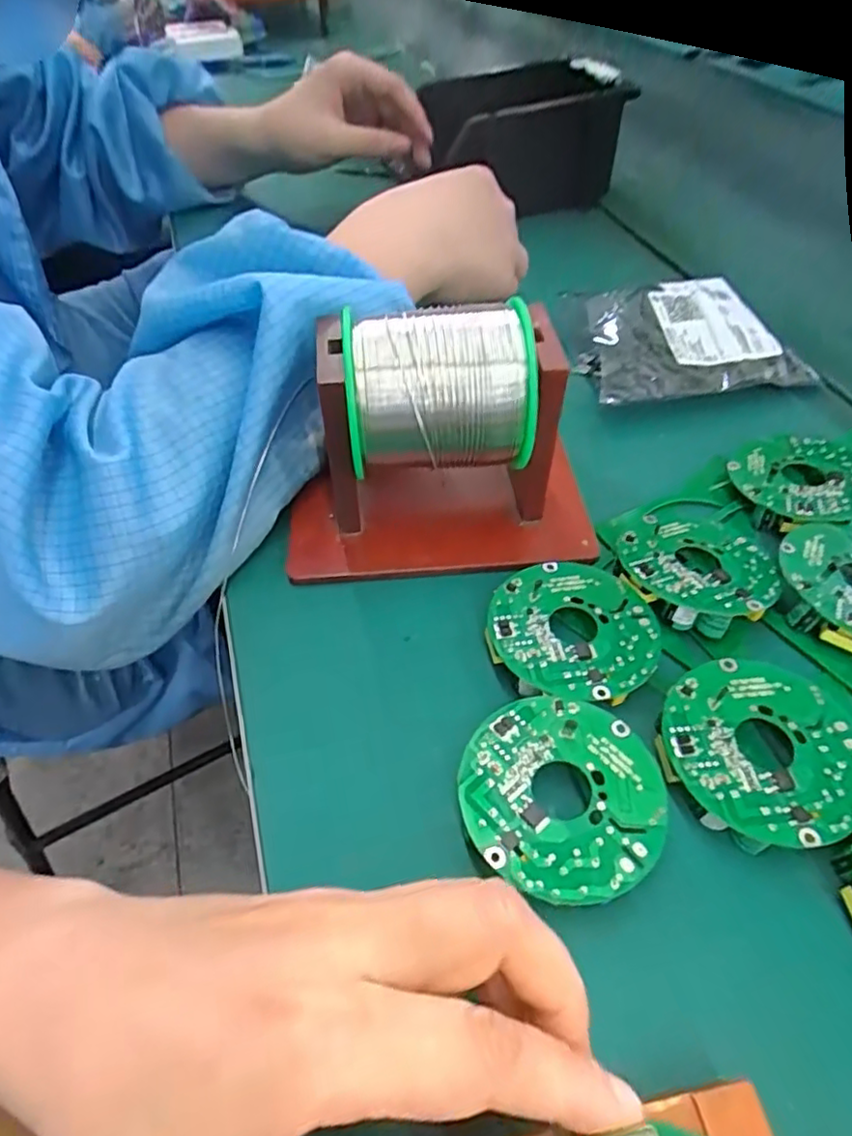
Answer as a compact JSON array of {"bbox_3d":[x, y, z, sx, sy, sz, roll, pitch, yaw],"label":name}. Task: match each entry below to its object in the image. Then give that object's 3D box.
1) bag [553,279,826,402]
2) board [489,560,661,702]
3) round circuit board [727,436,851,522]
[{"bbox_3d":[0.153,-0.138,0.377,0.128,0.031,0.100,-2,50,-1],"label":"bag"},{"bbox_3d":[0.059,0.025,0.252,0.064,0.013,0.061,0,50,0],"label":"board"},{"bbox_3d":[0.179,-0.042,0.302,0.061,0.015,0.058,0,50,0],"label":"round circuit board"}]

